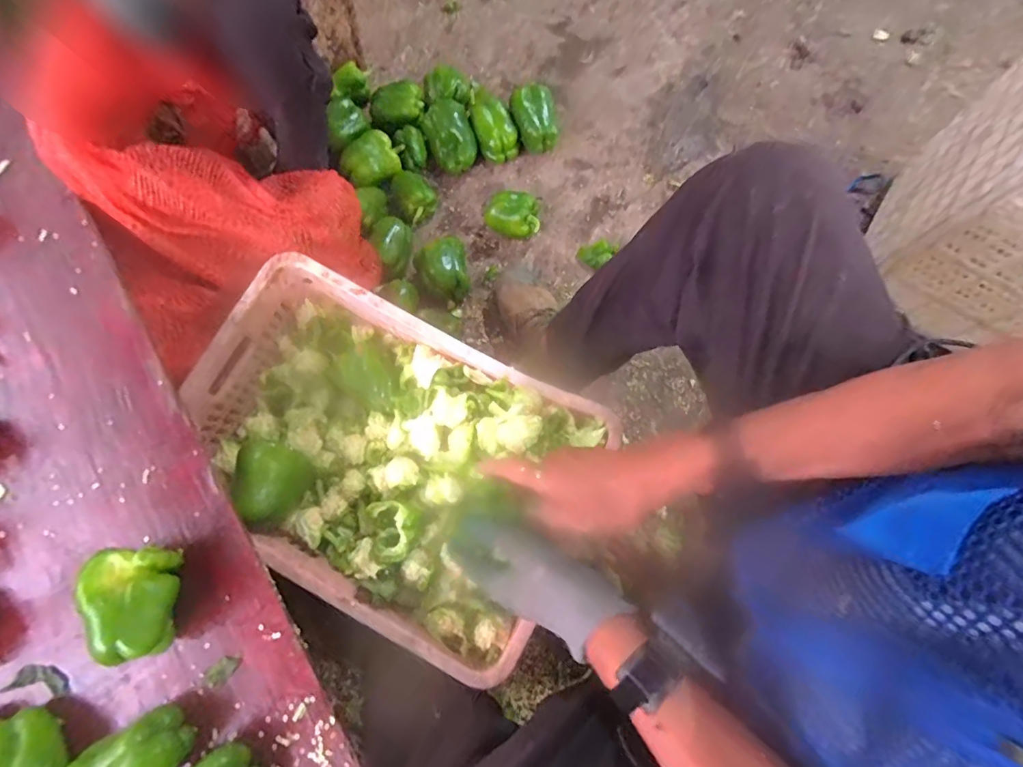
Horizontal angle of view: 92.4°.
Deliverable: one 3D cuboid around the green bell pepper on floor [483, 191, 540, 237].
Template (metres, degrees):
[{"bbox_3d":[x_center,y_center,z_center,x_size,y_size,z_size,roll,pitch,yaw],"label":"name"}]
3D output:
[{"bbox_3d":[0.005,-0.318,0.940,0.102,0.074,0.082,28,79,7],"label":"green bell pepper on floor"}]

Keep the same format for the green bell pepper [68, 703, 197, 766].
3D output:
[{"bbox_3d":[-0.332,0.332,0.427,0.081,0.065,0.060,-34,78,-7],"label":"green bell pepper"}]

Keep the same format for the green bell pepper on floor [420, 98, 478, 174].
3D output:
[{"bbox_3d":[-0.119,-0.488,0.984,0.091,0.077,0.129,-28,78,-6],"label":"green bell pepper on floor"}]

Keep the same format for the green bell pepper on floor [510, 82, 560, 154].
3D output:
[{"bbox_3d":[0.048,-0.523,0.980,0.085,0.091,0.098,-18,77,-3],"label":"green bell pepper on floor"}]

